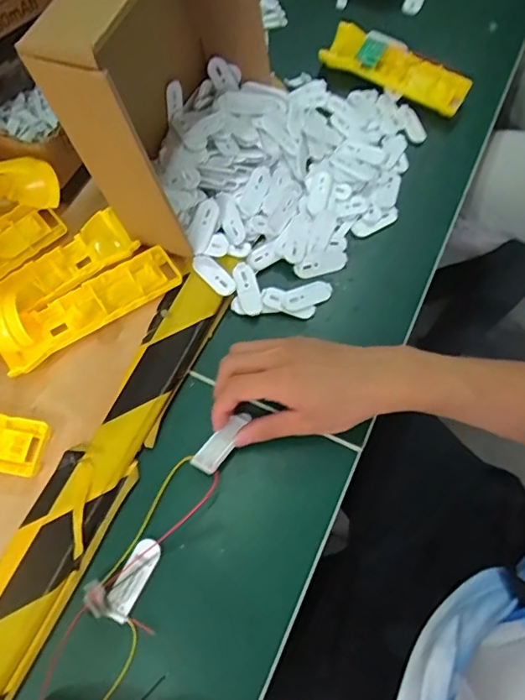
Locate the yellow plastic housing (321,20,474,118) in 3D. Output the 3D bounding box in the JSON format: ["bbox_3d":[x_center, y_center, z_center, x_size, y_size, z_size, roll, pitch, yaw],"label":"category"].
[{"bbox_3d":[0.138,-0.296,0.543,0.156,0.027,0.038,34,72,13],"label":"yellow plastic housing"}]

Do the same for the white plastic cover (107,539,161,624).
[{"bbox_3d":[-0.096,0.168,0.380,0.022,0.004,0.056,24,70,10],"label":"white plastic cover"}]

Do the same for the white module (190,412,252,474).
[{"bbox_3d":[-0.031,0.072,0.410,0.021,0.008,0.059,35,65,13],"label":"white module"}]

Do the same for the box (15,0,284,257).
[{"bbox_3d":[-0.067,-0.216,0.421,0.082,0.191,0.207,21,69,9],"label":"box"}]

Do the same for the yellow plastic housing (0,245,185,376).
[{"bbox_3d":[-0.146,-0.034,0.441,0.160,0.019,0.043,-34,71,-13],"label":"yellow plastic housing"}]

